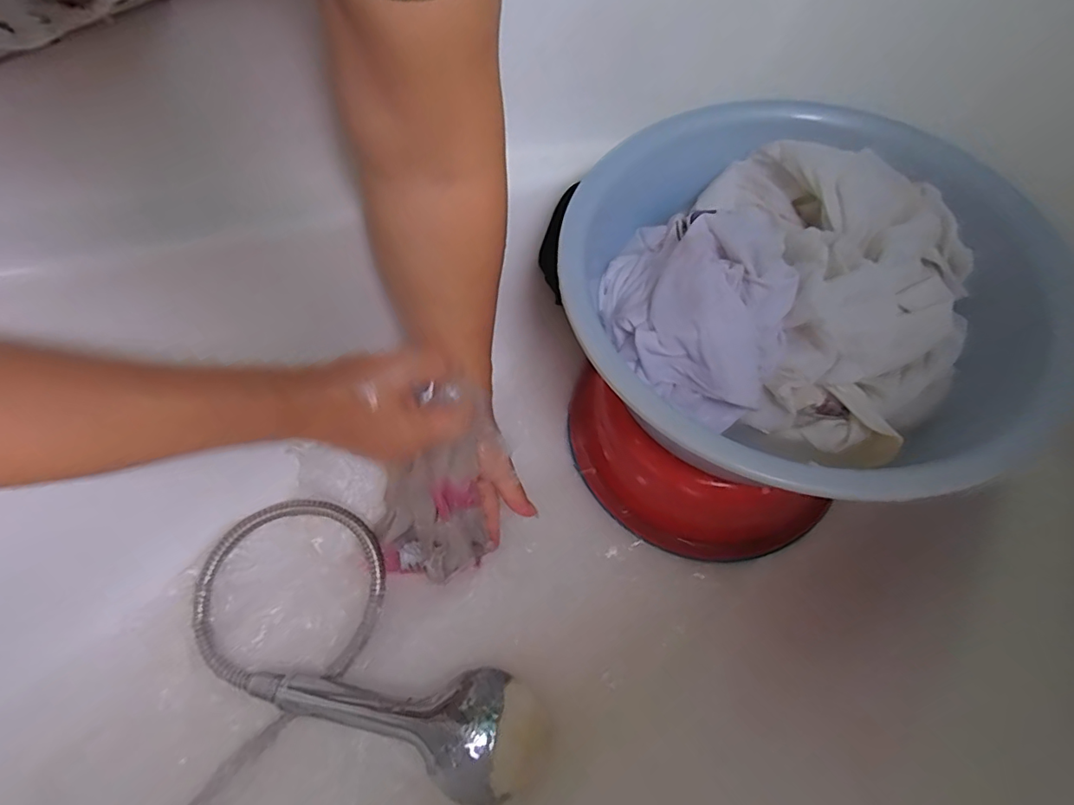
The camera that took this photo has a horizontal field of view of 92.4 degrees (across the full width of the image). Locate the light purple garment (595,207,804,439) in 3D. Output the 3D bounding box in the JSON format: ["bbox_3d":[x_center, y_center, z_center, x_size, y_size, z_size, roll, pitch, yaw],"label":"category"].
[{"bbox_3d":[0.121,-0.082,0.401,0.131,0.069,0.194,11,65,4],"label":"light purple garment"}]

